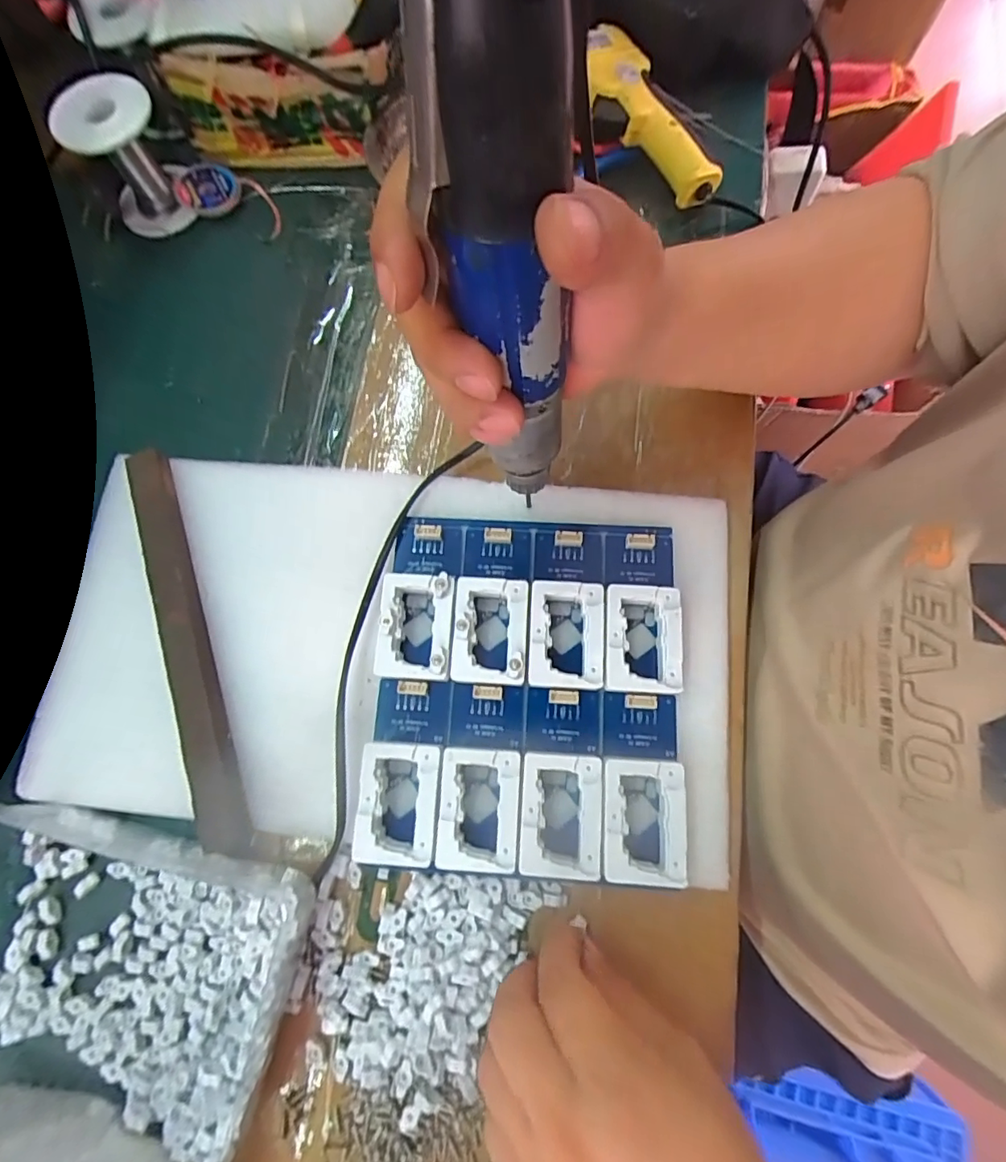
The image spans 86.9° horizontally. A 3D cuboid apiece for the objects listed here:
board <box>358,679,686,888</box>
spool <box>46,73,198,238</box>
[{"bbox_3d":[0.010,0.100,0.274,0.160,0.016,0.089,3,75,2],"label":"board"},{"bbox_3d":[-0.264,-0.300,0.379,0.063,0.077,0.063,0,75,1],"label":"spool"}]

